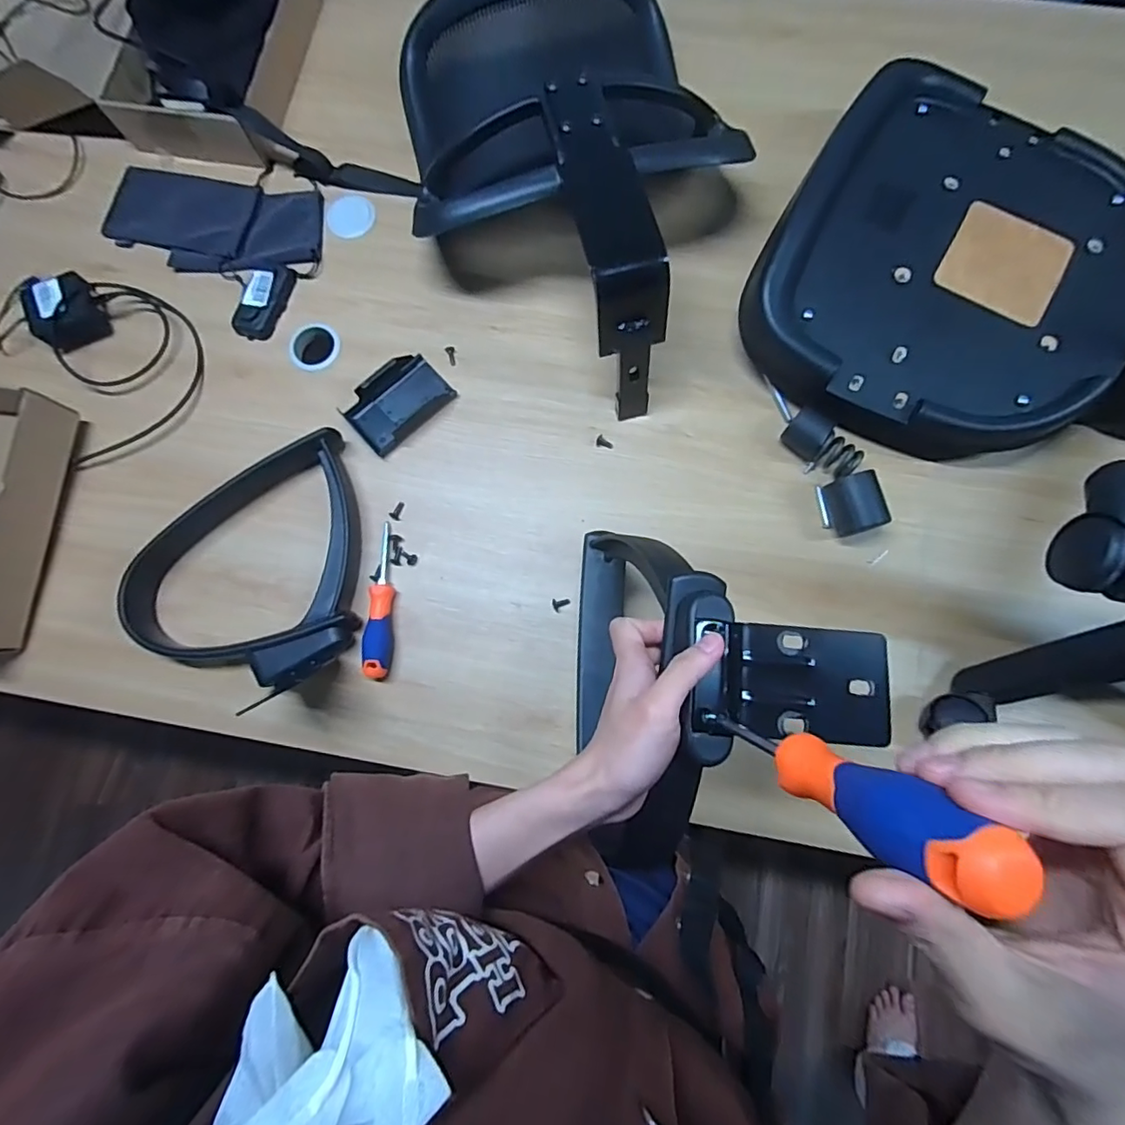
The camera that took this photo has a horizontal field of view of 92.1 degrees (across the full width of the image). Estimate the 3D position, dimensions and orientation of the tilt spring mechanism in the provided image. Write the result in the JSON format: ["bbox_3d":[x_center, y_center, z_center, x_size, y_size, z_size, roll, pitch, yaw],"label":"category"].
[{"bbox_3d":[0.307,-0.135,0.646,0.061,0.054,0.222,-25,79,-3],"label":"tilt spring mechanism"}]

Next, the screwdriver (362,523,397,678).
[{"bbox_3d":[-0.211,0.042,0.632,0.026,0.027,0.181,1,79,2],"label":"screwdriver"}]

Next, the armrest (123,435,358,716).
[{"bbox_3d":[-0.372,0.012,0.635,0.268,0.043,0.286,-14,79,-1],"label":"armrest"}]

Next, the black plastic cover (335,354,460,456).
[{"bbox_3d":[-0.208,-0.205,0.684,0.126,0.035,0.081,-42,81,-6],"label":"black plastic cover"}]

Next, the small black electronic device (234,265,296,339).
[{"bbox_3d":[-0.398,-0.349,0.721,0.057,0.018,0.106,17,80,5],"label":"small black electronic device"}]

